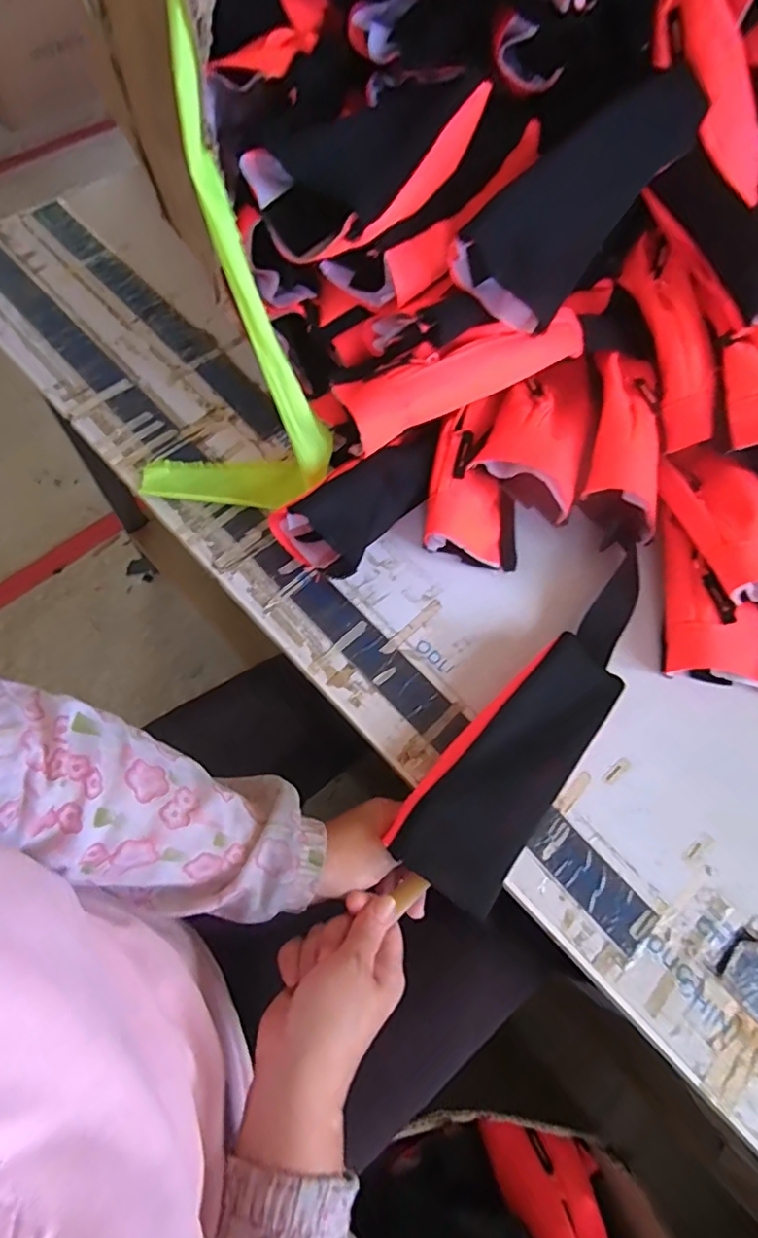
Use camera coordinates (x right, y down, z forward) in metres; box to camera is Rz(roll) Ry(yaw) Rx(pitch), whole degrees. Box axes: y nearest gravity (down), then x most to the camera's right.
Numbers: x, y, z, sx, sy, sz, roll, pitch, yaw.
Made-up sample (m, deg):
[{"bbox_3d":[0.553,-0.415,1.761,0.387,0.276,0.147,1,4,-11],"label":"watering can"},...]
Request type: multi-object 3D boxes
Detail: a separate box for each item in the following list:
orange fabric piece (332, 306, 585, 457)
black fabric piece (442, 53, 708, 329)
[{"bbox_3d":[0.076,-0.214,0.500,0.226,0.065,0.061,-20,70,-12],"label":"orange fabric piece"},{"bbox_3d":[0.172,-0.324,0.428,0.233,0.082,0.076,-41,74,5],"label":"black fabric piece"}]

